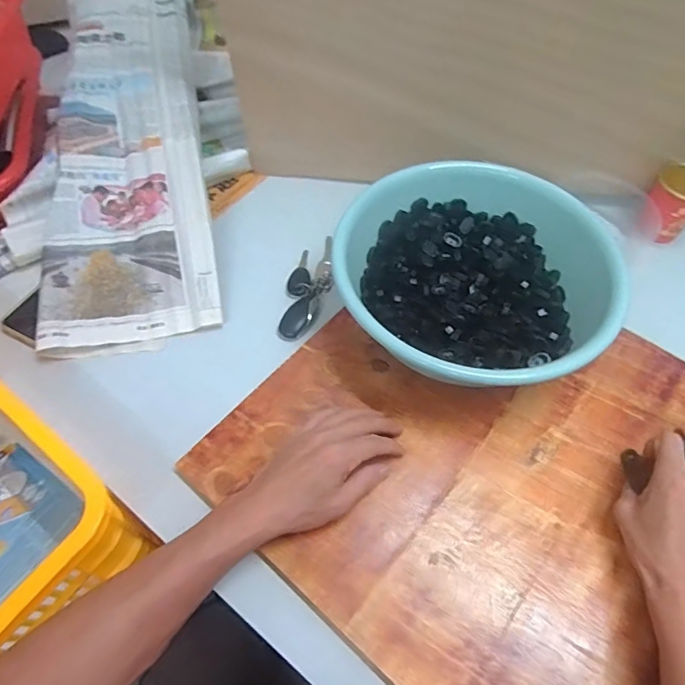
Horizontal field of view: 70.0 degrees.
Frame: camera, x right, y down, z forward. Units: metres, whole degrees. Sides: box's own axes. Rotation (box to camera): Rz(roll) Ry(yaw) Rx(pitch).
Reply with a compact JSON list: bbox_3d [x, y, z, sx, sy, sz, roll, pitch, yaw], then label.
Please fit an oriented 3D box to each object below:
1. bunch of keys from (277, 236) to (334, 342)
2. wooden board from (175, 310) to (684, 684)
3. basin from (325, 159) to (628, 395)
[{"bbox_3d":[-0.043,-0.075,0.627,0.054,0.019,0.166,4,57,4],"label":"bunch of keys"},{"bbox_3d":[0.207,0.146,0.473,0.593,0.016,0.440,34,64,22],"label":"wooden board"},{"bbox_3d":[0.148,-0.066,0.555,0.267,0.106,0.287,-35,62,-19],"label":"basin"}]

